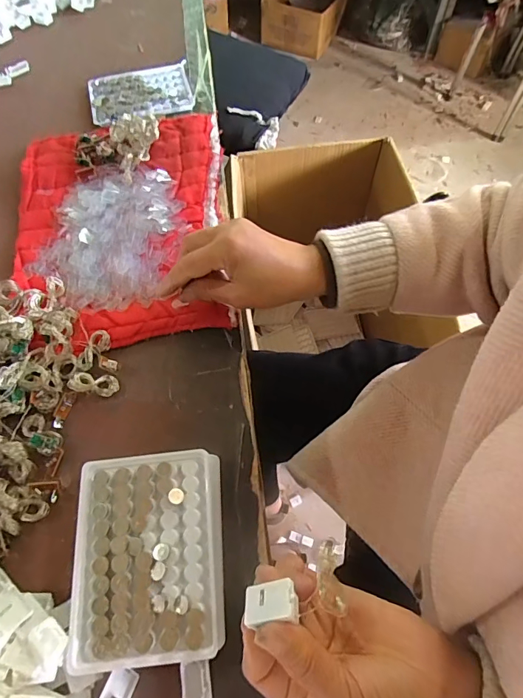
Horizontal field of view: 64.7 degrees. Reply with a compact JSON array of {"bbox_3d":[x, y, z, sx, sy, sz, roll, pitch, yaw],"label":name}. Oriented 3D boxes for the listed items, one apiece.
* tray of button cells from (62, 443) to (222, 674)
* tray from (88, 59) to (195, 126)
[{"bbox_3d":[-0.080,0.145,0.299,0.102,0.033,0.130,-4,64,-1],"label":"tray of button cells"},{"bbox_3d":[-0.159,-0.336,0.542,0.130,0.010,0.097,-14,65,-6],"label":"tray"}]

